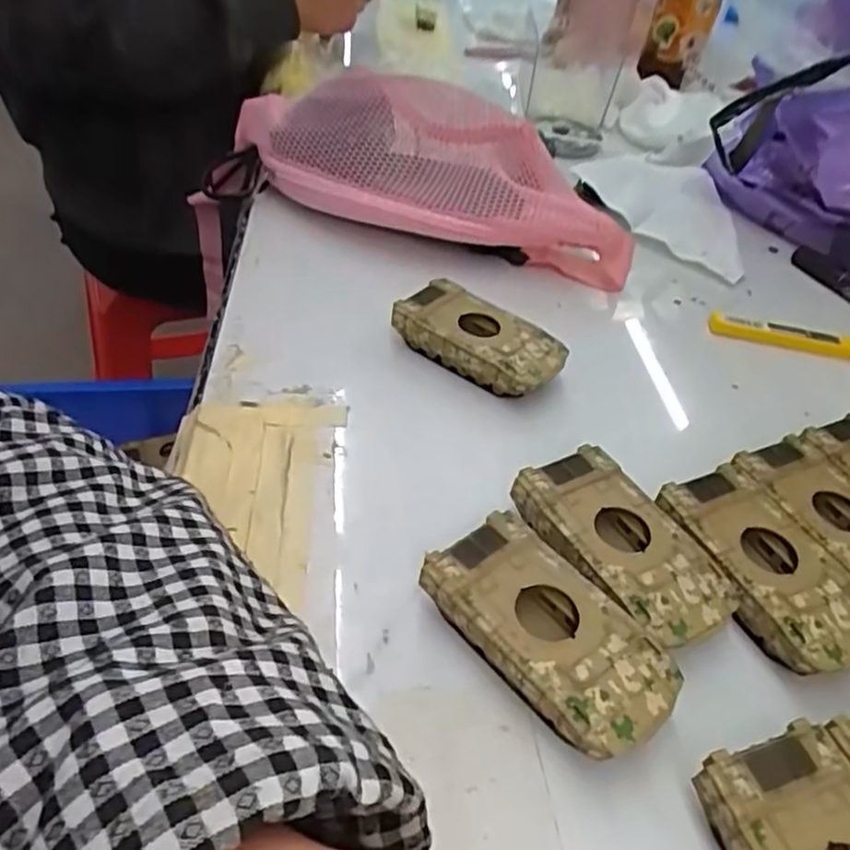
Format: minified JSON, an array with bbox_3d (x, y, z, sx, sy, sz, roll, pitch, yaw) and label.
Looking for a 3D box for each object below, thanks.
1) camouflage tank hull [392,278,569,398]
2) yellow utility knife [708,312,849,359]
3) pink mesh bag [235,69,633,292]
[{"bbox_3d":[0.032,-0.048,0.400,0.094,0.027,0.048,30,47,22],"label":"camouflage tank hull"},{"bbox_3d":[0.243,-0.059,0.460,0.106,0.009,0.015,10,43,2],"label":"yellow utility knife"},{"bbox_3d":[-0.001,-0.186,0.492,0.295,0.089,0.103,12,43,4],"label":"pink mesh bag"}]

